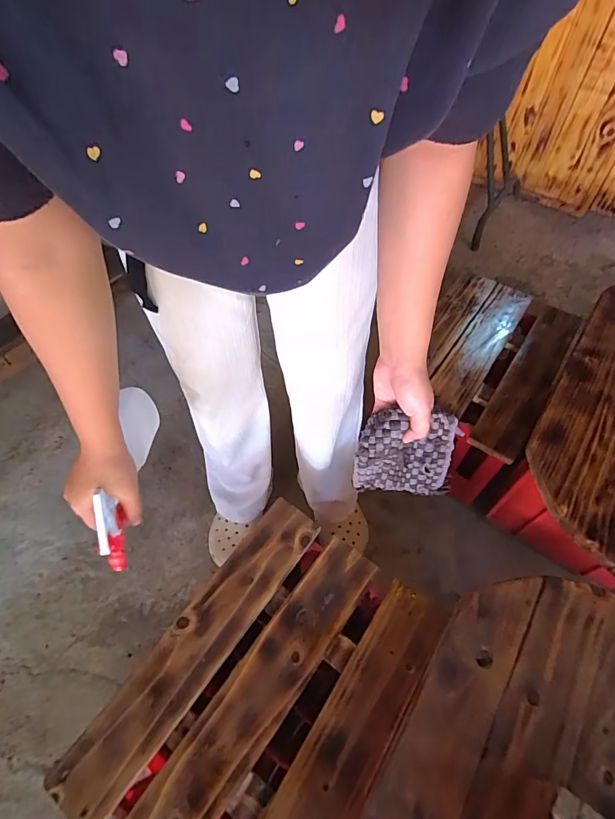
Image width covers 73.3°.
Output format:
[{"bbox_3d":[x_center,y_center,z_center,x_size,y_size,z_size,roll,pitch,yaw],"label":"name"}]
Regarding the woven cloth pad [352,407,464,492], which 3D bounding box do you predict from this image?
[{"bbox_3d":[0.123,0.058,0.525,0.125,0.121,0.026,1,34,-1],"label":"woven cloth pad"}]

